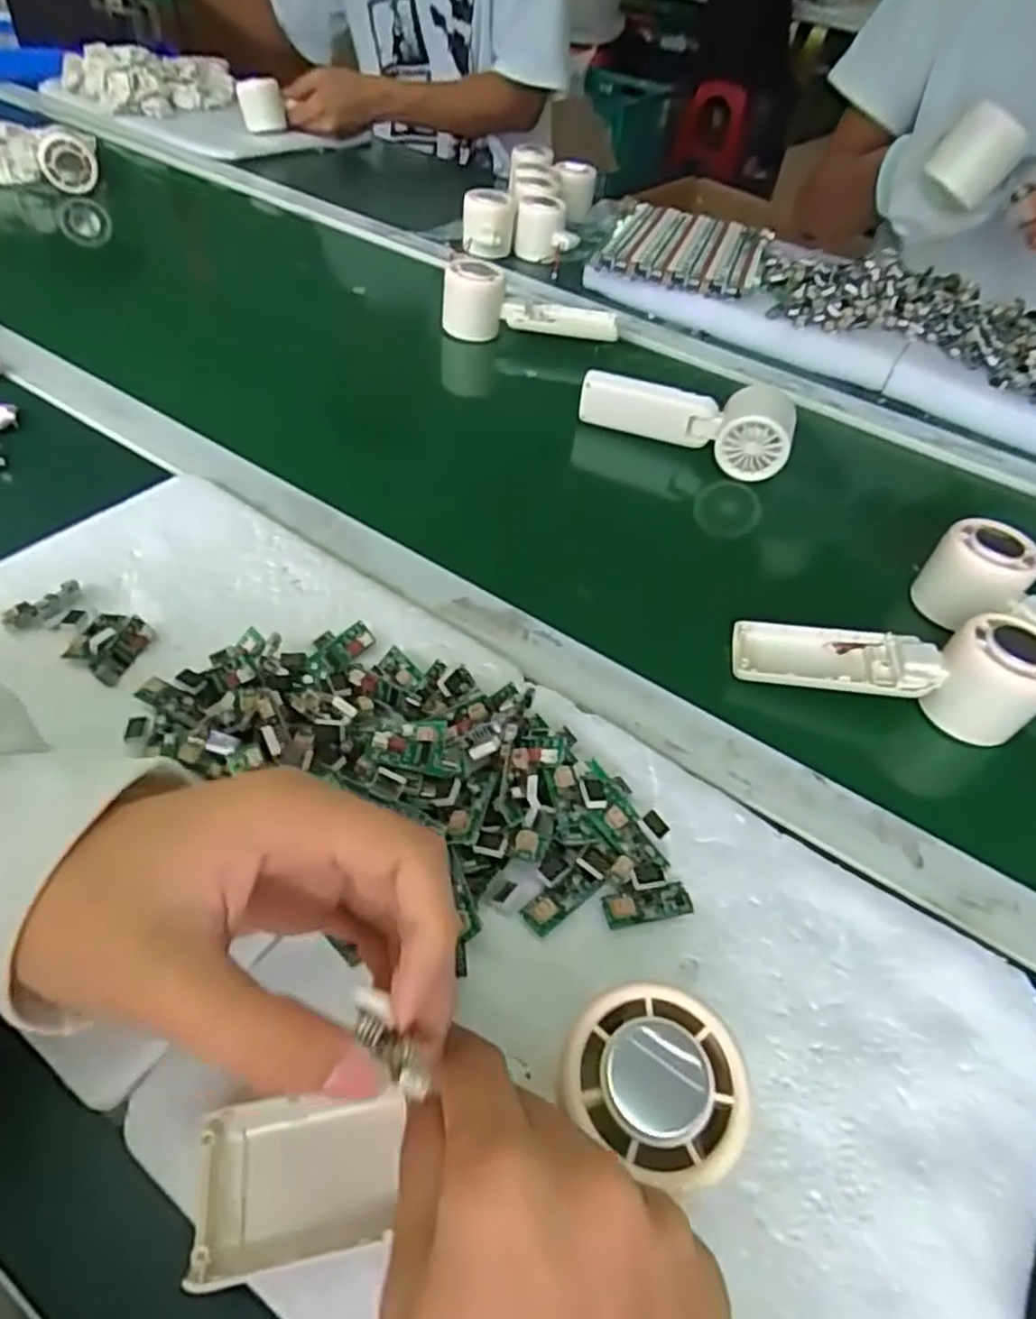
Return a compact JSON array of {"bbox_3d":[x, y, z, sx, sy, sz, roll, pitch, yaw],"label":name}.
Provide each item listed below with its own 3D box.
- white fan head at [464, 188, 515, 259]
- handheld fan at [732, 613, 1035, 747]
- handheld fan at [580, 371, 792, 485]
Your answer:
[{"bbox_3d":[-0.034,-0.495,0.814,0.058,0.049,0.063,3,48,-4],"label":"white fan head"},{"bbox_3d":[0.210,-0.005,0.404,0.161,0.045,0.048,15,48,5],"label":"handheld fan"},{"bbox_3d":[0.134,-0.194,0.580,0.168,0.062,0.050,20,49,11],"label":"handheld fan"}]

